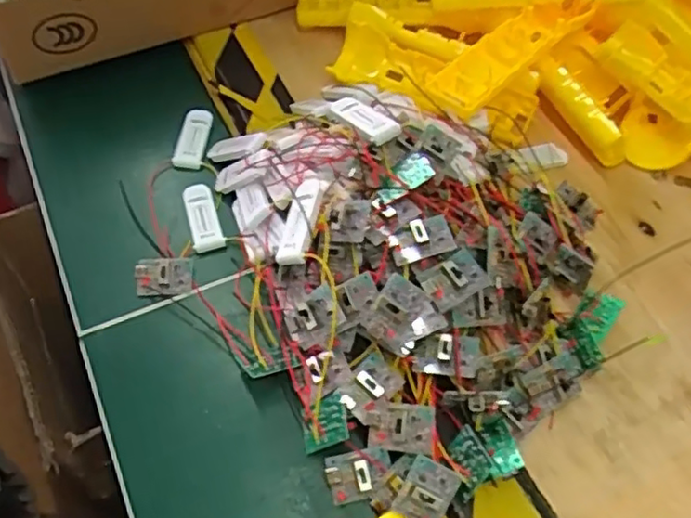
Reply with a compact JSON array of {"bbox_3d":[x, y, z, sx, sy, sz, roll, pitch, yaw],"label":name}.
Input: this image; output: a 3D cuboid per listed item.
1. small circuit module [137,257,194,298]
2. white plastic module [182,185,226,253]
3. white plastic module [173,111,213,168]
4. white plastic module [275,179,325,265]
[{"bbox_3d":[-0.123,0.011,0.436,0.037,0.009,0.027,-6,56,-7],"label":"small circuit module"},{"bbox_3d":[-0.102,-0.030,0.461,0.021,0.009,0.052,-12,57,-10],"label":"white plastic module"},{"bbox_3d":[-0.120,-0.096,0.513,0.024,0.013,0.052,11,56,5],"label":"white plastic module"},{"bbox_3d":[-0.027,-0.023,0.400,0.019,0.012,0.057,14,75,10],"label":"white plastic module"}]

